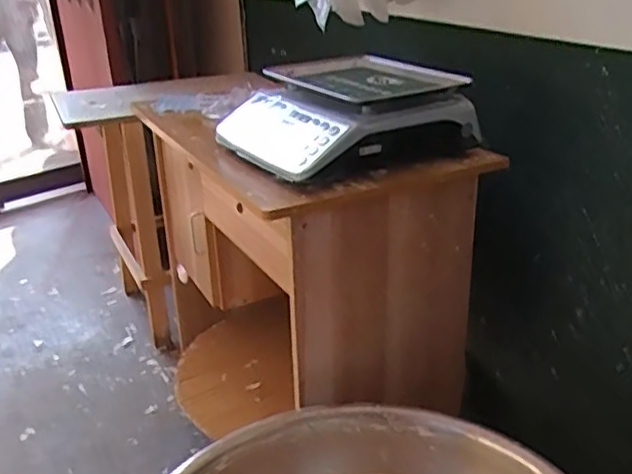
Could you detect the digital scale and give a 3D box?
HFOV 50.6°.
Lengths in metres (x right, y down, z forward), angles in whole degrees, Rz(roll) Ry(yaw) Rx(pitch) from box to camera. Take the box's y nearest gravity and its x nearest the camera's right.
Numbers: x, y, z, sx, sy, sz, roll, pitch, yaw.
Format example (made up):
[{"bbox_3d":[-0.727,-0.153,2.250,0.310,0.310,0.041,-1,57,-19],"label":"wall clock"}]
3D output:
[{"bbox_3d":[0.040,-0.187,1.074,0.307,0.126,0.317,-21,30,-35],"label":"digital scale"}]

